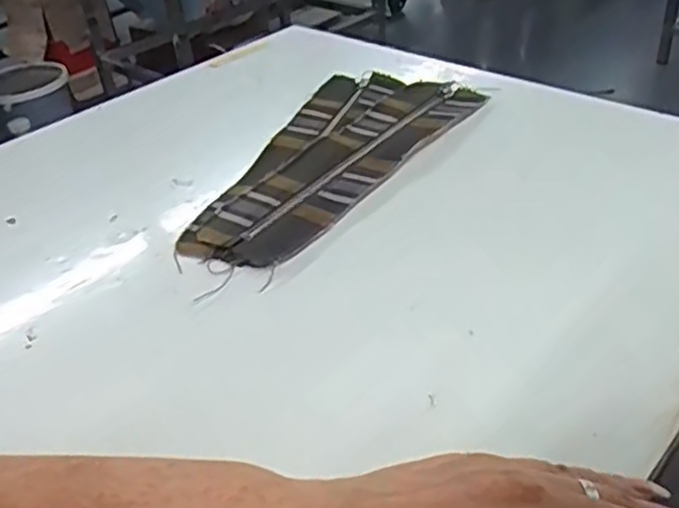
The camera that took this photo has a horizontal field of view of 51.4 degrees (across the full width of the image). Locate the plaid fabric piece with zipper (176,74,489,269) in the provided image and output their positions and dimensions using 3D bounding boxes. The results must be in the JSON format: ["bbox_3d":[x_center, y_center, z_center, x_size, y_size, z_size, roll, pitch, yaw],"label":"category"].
[{"bbox_3d":[-0.008,-0.071,0.497,0.119,0.016,0.258,19,42,30],"label":"plaid fabric piece with zipper"}]

